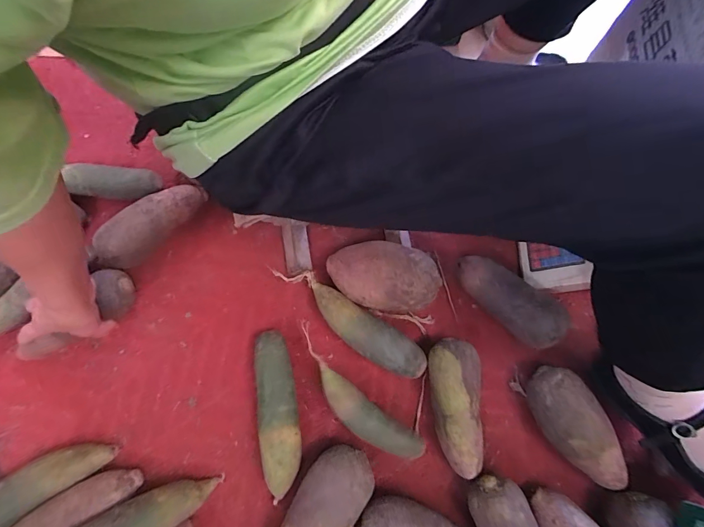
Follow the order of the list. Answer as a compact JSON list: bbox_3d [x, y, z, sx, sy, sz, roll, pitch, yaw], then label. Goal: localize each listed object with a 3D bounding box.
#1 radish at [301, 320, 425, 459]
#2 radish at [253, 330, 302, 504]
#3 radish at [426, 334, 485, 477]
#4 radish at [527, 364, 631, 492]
[{"bbox_3d":[-0.001,0.183,0.509,0.056,0.051,0.227,-43,76,-13],"label":"radish"},{"bbox_3d":[-0.101,0.199,0.502,0.055,0.053,0.207,-9,71,-3],"label":"radish"},{"bbox_3d":[0.143,0.192,0.498,0.070,0.068,0.171,-7,71,-2],"label":"radish"},{"bbox_3d":[0.294,0.216,0.485,0.073,0.077,0.167,-27,73,-9],"label":"radish"}]

